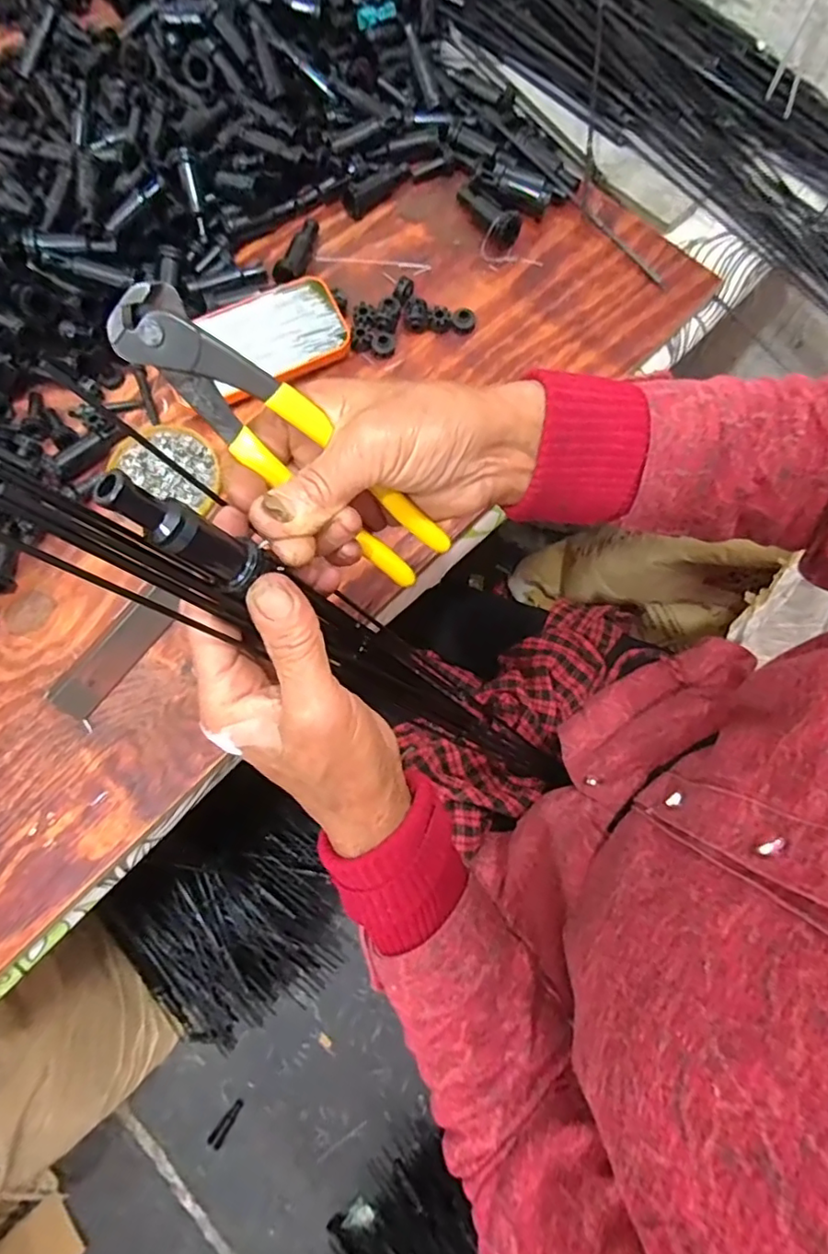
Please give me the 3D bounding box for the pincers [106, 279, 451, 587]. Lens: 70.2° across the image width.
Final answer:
[{"bbox_3d":[-0.053,-0.081,0.265,0.164,0.021,0.034,37,112,-25],"label":"pincers"}]

